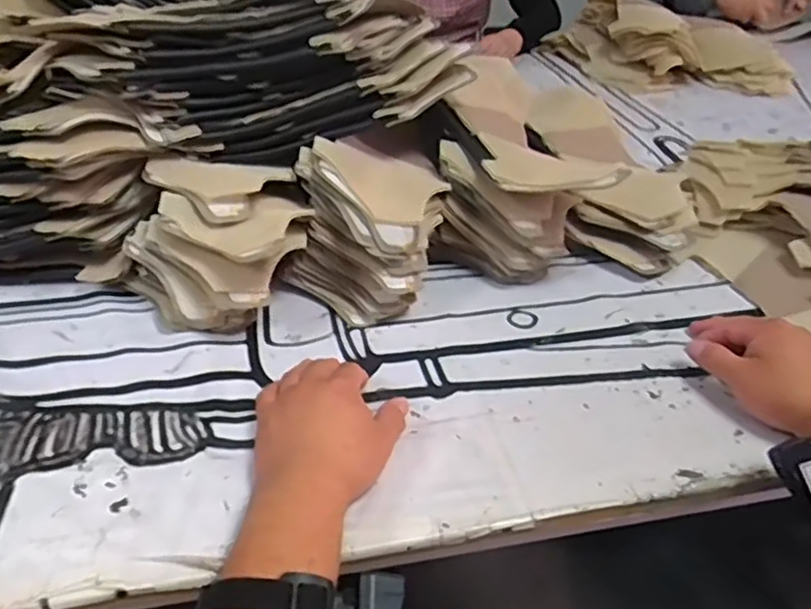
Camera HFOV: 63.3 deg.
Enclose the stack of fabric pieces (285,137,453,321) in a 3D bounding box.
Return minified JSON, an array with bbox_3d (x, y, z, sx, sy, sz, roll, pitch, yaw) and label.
[{"bbox_3d":[-0.038,-0.090,0.689,0.147,0.137,0.177,7,38,8],"label":"stack of fabric pieces"}]

